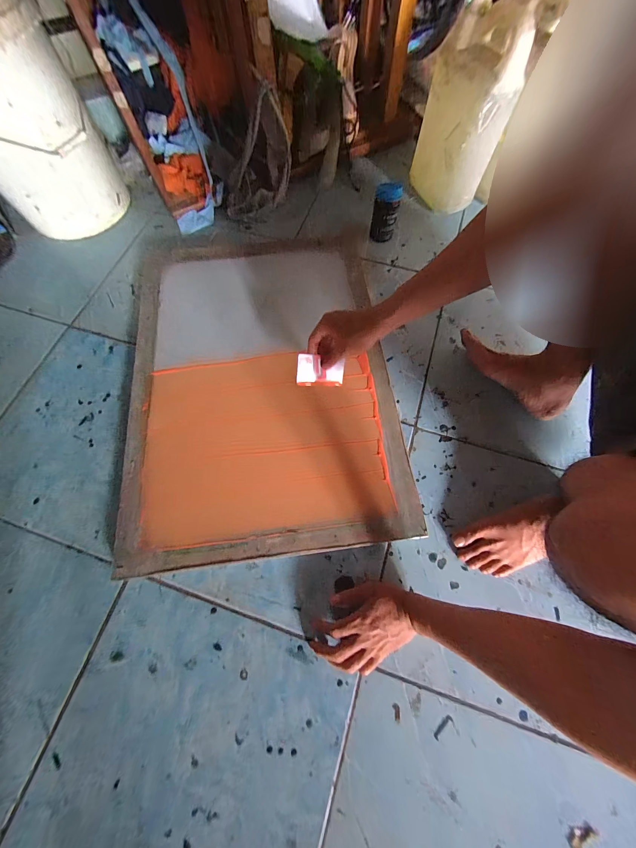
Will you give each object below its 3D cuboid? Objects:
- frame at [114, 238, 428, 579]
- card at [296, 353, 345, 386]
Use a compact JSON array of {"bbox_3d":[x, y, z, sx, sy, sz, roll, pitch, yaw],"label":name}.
[{"bbox_3d":[-0.119,-0.114,0.602,0.520,0.034,0.719,-7,70,-3],"label":"frame"},{"bbox_3d":[0.005,-0.094,0.513,0.086,0.056,0.006,-1,33,-14],"label":"card"}]

